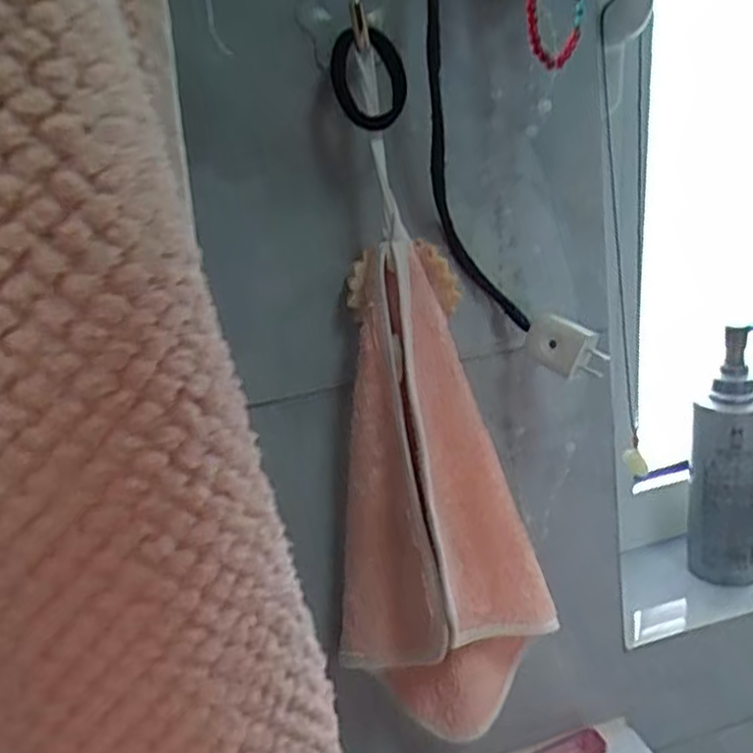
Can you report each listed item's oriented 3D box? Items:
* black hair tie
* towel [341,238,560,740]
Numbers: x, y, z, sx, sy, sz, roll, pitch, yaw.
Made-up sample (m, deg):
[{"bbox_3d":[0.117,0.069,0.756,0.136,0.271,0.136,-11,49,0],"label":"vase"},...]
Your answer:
[{"bbox_3d":[-0.004,-0.177,0.464,0.043,0.064,0.014,-3,-12,-12],"label":"black hair tie"},{"bbox_3d":[0.042,0.089,0.524,0.119,0.336,0.097,-24,25,-38],"label":"towel"}]

